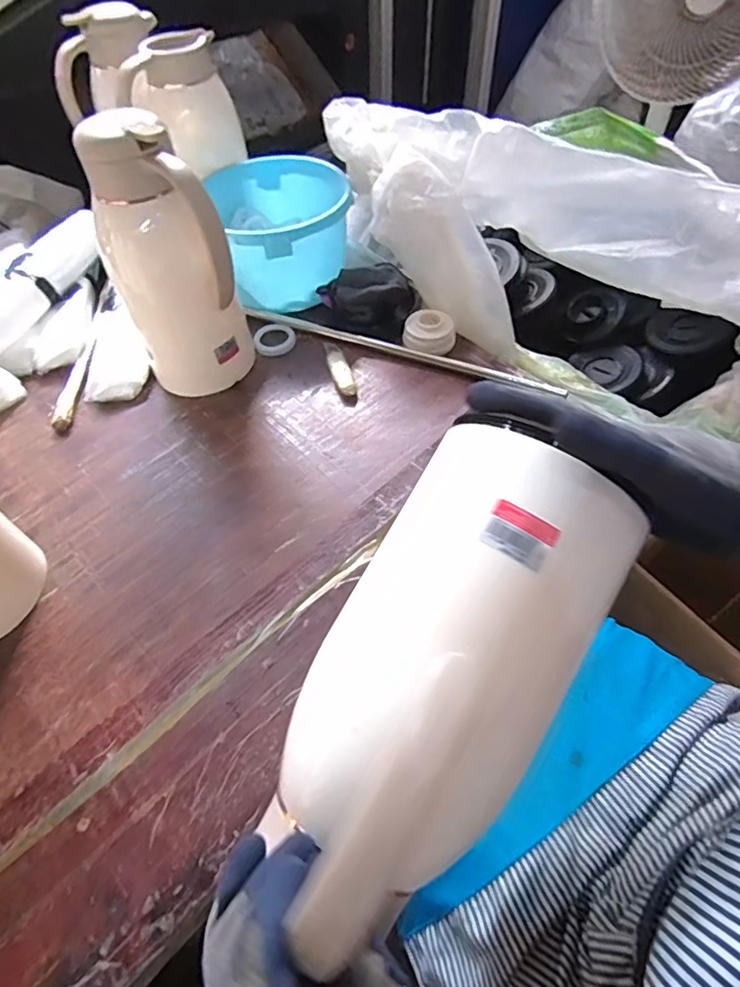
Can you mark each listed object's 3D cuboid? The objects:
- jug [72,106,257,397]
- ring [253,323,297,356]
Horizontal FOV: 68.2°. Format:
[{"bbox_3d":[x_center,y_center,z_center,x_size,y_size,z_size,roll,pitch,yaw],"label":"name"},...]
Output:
[{"bbox_3d":[-0.212,-0.240,0.592,0.123,0.268,0.132,-25,56,-14],"label":"jug"},{"bbox_3d":[-0.128,-0.210,0.739,0.055,0.013,0.056,-12,54,-5],"label":"ring"}]

